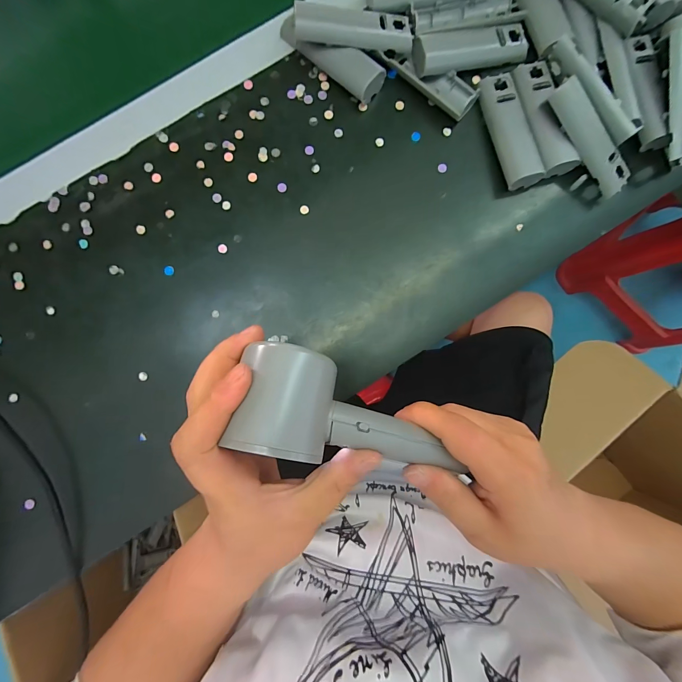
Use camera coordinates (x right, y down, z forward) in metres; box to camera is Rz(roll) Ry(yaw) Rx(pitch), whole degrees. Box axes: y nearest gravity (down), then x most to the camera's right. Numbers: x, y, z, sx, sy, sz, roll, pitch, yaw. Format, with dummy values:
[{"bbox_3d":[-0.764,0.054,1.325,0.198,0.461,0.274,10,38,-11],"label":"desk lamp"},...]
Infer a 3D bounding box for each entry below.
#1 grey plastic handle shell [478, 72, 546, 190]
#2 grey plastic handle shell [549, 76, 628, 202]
[{"bbox_3d":[0.153,-0.192,0.288,0.032,0.013,0.103,-17,87,-1],"label":"grey plastic handle shell"},{"bbox_3d":[0.218,-0.175,0.274,0.027,0.012,0.102,-44,104,-1],"label":"grey plastic handle shell"}]

